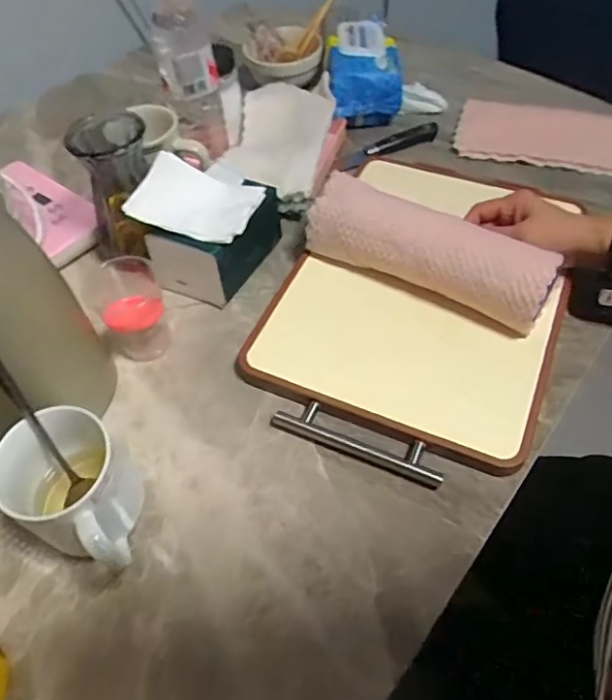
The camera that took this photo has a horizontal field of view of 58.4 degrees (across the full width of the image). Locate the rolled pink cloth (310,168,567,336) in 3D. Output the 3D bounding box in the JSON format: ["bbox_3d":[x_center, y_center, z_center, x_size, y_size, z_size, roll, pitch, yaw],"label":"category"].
[{"bbox_3d":[0.118,-0.098,0.530,0.237,0.057,0.064,27,59,18],"label":"rolled pink cloth"}]

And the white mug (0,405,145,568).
[{"bbox_3d":[-0.160,0.113,0.402,0.081,0.104,0.114,-35,59,-21],"label":"white mug"}]

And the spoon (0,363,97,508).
[{"bbox_3d":[-0.197,0.045,0.385,0.025,0.163,0.012,-29,31,-17],"label":"spoon"}]

